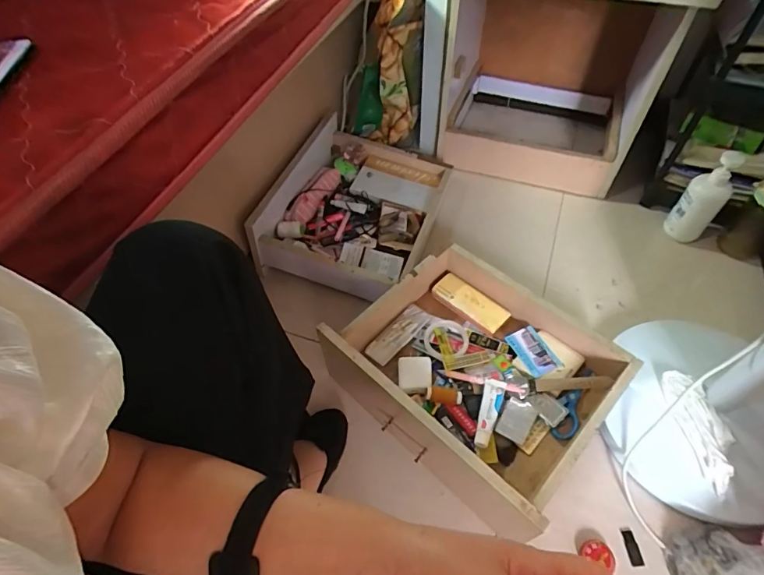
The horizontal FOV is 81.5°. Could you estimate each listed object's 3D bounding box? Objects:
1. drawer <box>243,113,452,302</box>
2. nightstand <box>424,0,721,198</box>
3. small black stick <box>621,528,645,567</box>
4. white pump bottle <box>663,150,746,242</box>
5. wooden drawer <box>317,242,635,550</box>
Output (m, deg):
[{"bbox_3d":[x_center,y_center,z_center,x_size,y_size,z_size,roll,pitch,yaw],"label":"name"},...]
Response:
[{"bbox_3d":[-0.049,-0.183,0.941,0.314,0.124,0.398,15,55,12],"label":"drawer"},{"bbox_3d":[0.367,-0.510,1.035,0.489,0.500,0.347,18,56,15],"label":"nightstand"},{"bbox_3d":[0.352,0.366,0.625,0.016,0.004,0.046,-3,53,-1],"label":"small black stick"},{"bbox_3d":[0.656,-0.177,0.909,0.063,0.195,0.073,-39,61,-24],"label":"white pump bottle"},{"bbox_3d":[0.156,0.111,0.702,0.366,0.134,0.326,37,62,25],"label":"wooden drawer"}]

